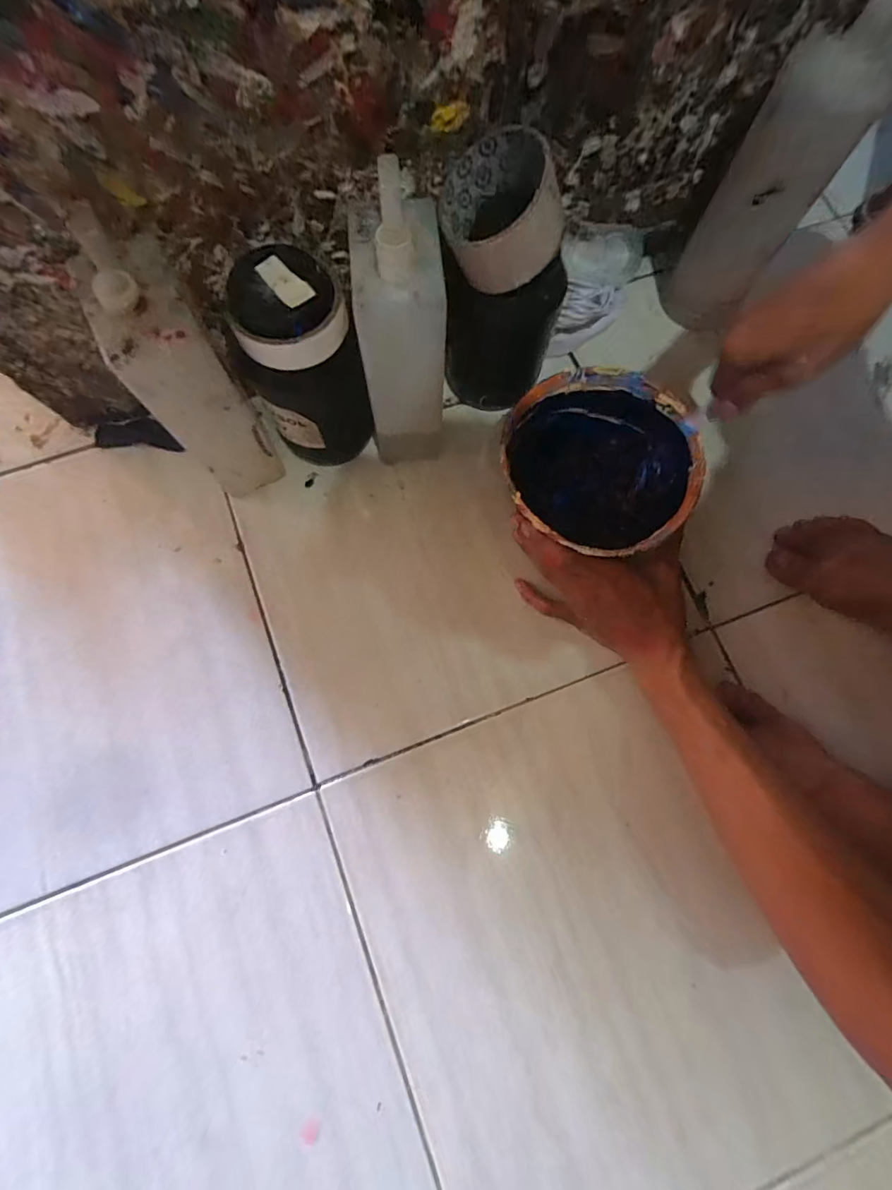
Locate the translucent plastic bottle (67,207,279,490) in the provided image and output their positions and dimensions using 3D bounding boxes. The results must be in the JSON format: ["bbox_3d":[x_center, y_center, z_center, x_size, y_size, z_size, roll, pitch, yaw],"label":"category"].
[{"bbox_3d":[-0.204,-0.171,0.375,0.069,0.218,0.106,-31,80,-8],"label":"translucent plastic bottle"}]

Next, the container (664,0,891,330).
[{"bbox_3d":[0.288,-0.360,0.428,0.079,0.229,0.064,27,78,5],"label":"container"}]

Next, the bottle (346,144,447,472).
[{"bbox_3d":[-0.035,-0.200,0.390,0.062,0.211,0.097,-3,76,-2],"label":"bottle"}]

